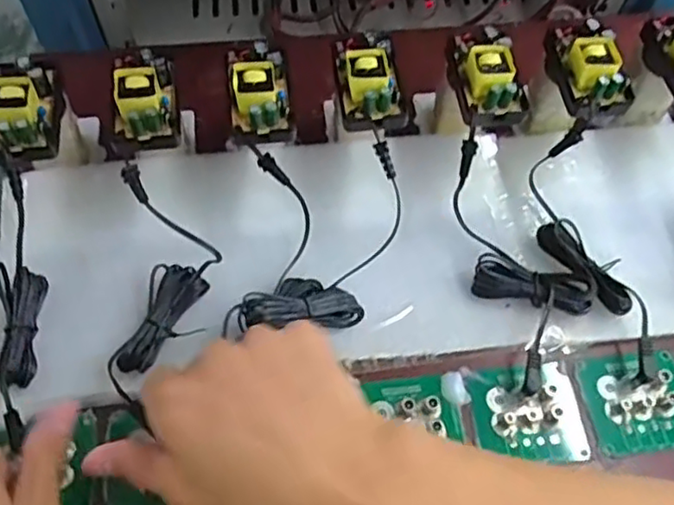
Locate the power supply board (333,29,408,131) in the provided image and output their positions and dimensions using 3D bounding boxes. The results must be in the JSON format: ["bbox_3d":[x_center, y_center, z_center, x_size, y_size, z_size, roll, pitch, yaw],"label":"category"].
[{"bbox_3d":[0.022,-0.113,0.422,0.040,0.023,0.068,-6,61,-4],"label":"power supply board"}]

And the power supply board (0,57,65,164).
[{"bbox_3d":[-0.197,-0.088,0.406,0.038,0.028,0.070,-6,61,-4],"label":"power supply board"}]

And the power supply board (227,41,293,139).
[{"bbox_3d":[-0.050,-0.107,0.417,0.036,0.022,0.068,-7,61,-5],"label":"power supply board"}]

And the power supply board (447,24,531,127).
[{"bbox_3d":[0.099,-0.118,0.432,0.042,0.026,0.070,-12,62,-8],"label":"power supply board"}]

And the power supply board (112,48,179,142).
[{"bbox_3d":[-0.122,-0.103,0.413,0.036,0.022,0.069,-10,62,-7],"label":"power supply board"}]

